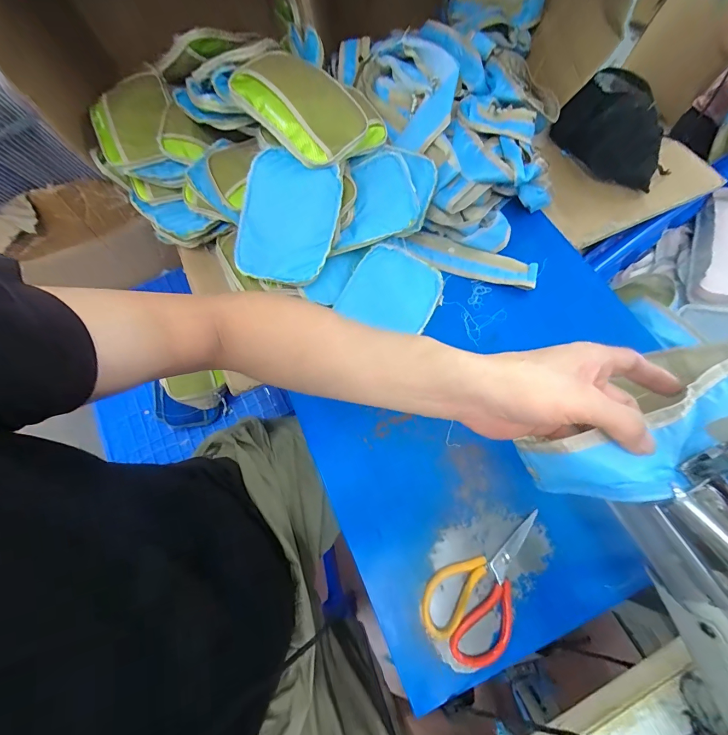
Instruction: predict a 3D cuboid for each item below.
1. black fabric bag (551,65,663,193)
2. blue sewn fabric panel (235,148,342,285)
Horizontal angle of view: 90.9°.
[{"bbox_3d":[0.496,-0.459,0.700,0.045,0.155,0.233,-7,59,-49],"label":"black fabric bag"},{"bbox_3d":[-0.117,-0.227,0.550,0.145,0.016,0.184,9,93,2],"label":"blue sewn fabric panel"}]

